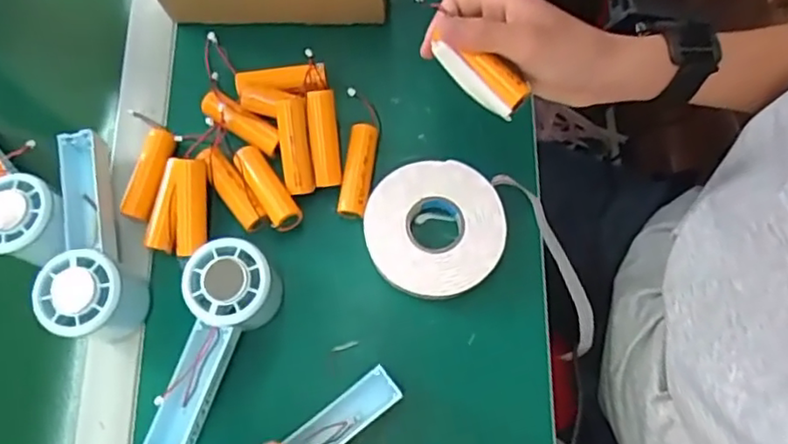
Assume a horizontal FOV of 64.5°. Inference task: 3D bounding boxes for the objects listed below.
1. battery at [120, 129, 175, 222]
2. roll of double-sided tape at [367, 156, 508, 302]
[{"bbox_3d":[-0.185,-0.036,0.471,0.021,0.023,0.068,17,75,6],"label":"battery"},{"bbox_3d":[0.031,0.006,0.467,0.099,0.022,0.098,0,74,1],"label":"roll of double-sided tape"}]

